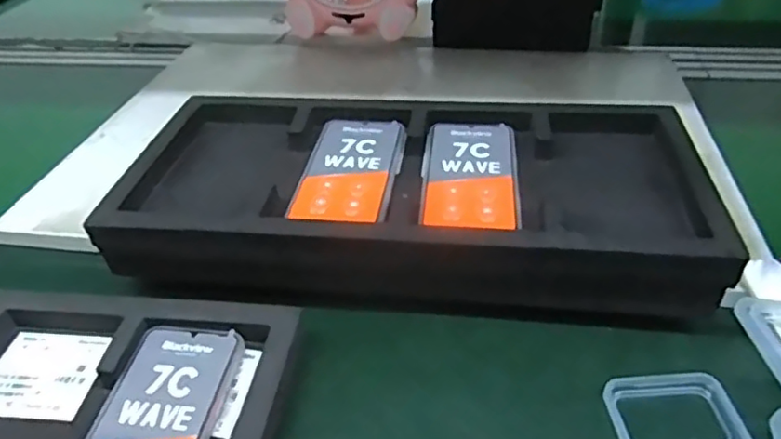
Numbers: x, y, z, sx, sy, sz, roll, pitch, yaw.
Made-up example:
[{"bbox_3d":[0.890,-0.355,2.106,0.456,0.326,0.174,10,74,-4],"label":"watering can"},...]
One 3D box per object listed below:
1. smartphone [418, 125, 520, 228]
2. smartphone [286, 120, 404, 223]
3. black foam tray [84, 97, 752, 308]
[{"bbox_3d":[0.068,-0.041,0.520,0.078,0.005,0.162,3,38,7],"label":"smartphone"},{"bbox_3d":[-0.034,-0.047,0.534,0.077,0.007,0.154,4,38,8],"label":"smartphone"},{"bbox_3d":[0.017,-0.020,0.538,0.485,0.074,0.236,4,38,7],"label":"black foam tray"}]

